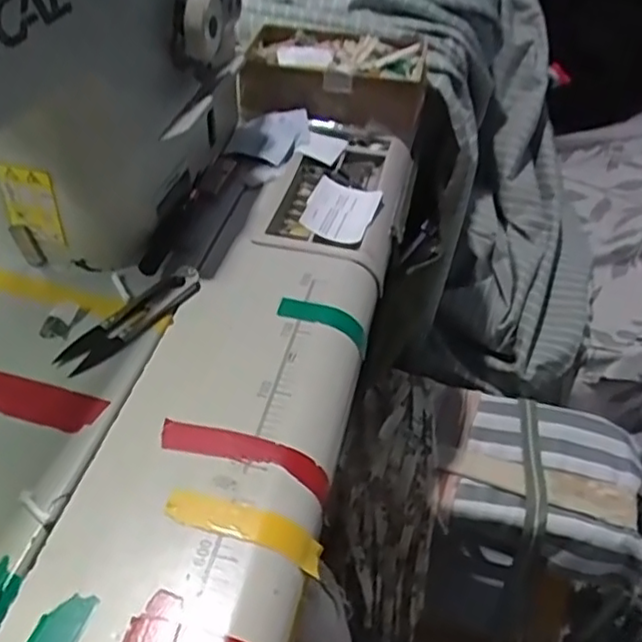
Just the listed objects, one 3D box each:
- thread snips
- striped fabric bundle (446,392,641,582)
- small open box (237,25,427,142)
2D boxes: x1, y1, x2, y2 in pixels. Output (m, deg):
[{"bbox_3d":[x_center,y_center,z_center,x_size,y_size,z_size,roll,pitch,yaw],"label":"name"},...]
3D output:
[{"bbox_3d":[-0.114,-0.004,0.402,0.026,0.010,0.098,27,49,24],"label":"thread snips"},{"bbox_3d":[0.244,0.174,0.734,0.193,0.058,0.171,11,44,10],"label":"striped fabric bundle"},{"bbox_3d":[0.012,-0.214,0.608,0.162,0.067,0.097,10,43,10],"label":"small open box"}]

